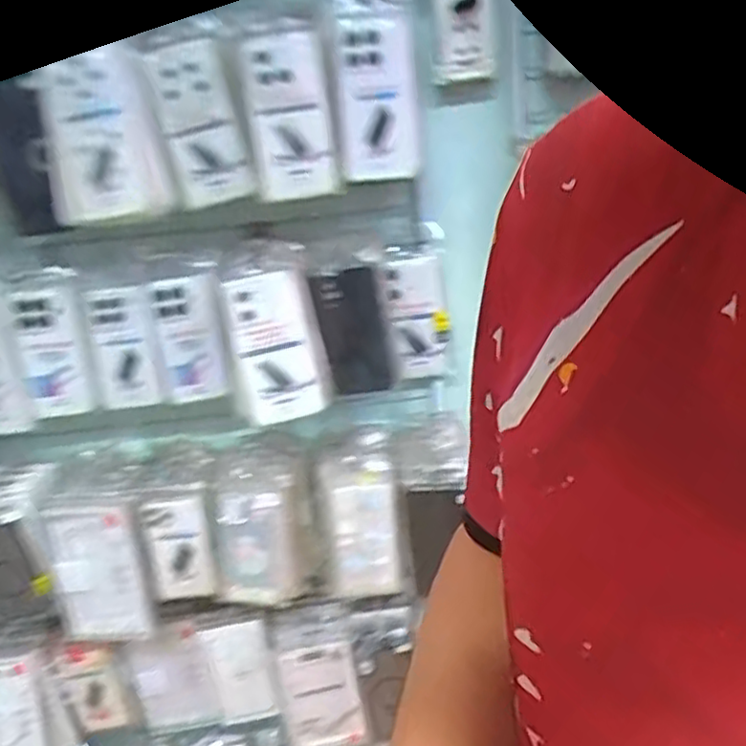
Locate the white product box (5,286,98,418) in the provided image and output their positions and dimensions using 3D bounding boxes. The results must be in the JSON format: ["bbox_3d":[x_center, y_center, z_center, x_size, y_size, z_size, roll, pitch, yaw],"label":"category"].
[{"bbox_3d":[-0.396,-0.024,0.879,0.080,0.157,0.022,-11,20,-12],"label":"white product box"}]

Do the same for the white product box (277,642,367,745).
[{"bbox_3d":[-0.072,0.458,1.000,0.105,0.173,0.049,-10,20,-10],"label":"white product box"}]

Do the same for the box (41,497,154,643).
[{"bbox_3d":[-0.354,0.261,0.913,0.112,0.203,0.028,-5,20,4],"label":"box"}]

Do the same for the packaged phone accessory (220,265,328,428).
[{"bbox_3d":[-0.107,-0.028,0.766,0.091,0.166,0.030,-9,20,-7],"label":"packaged phone accessory"}]

